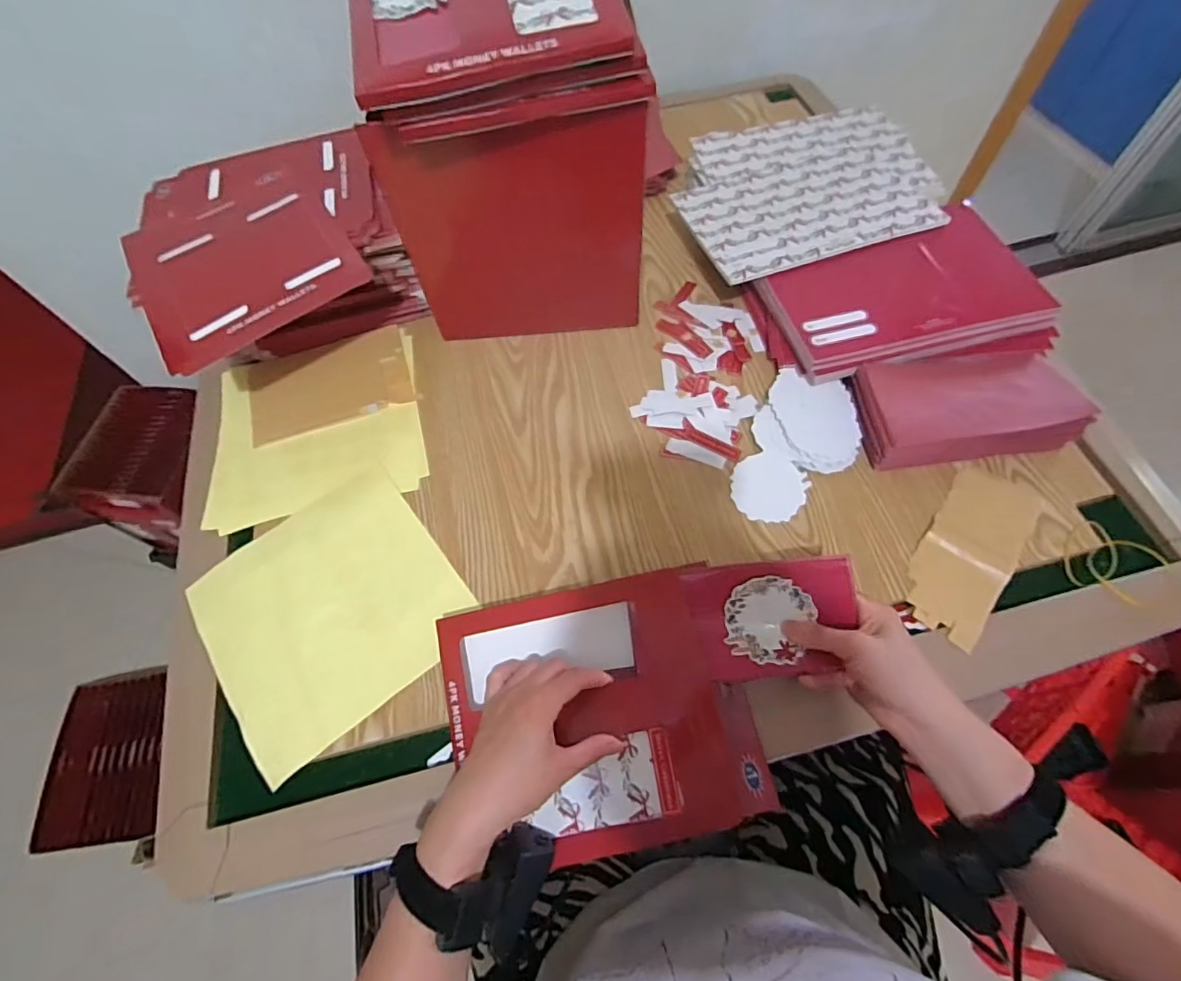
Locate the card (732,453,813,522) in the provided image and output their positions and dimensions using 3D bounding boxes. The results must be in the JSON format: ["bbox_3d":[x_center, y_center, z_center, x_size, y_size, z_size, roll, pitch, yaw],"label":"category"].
[{"bbox_3d":[0.168,-0.003,0.513,0.067,0.010,0.067,2,62,4],"label":"card"}]

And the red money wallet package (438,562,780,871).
[{"bbox_3d":[0.006,0.163,0.411,0.222,0.036,0.188,-12,61,-3],"label":"red money wallet package"}]

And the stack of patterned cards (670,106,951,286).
[{"bbox_3d":[0.251,-0.365,0.644,0.301,0.014,0.260,-16,61,-5],"label":"stack of patterned cards"}]

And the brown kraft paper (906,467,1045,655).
[{"bbox_3d":[0.329,0.048,0.470,0.068,0.009,0.167,35,69,19],"label":"brown kraft paper"}]

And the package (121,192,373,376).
[{"bbox_3d":[-0.351,-0.230,0.551,0.196,0.018,0.212,-31,64,-13],"label":"package"}]

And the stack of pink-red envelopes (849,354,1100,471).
[{"bbox_3d":[0.354,-0.076,0.515,0.185,0.053,0.110,-9,62,-2],"label":"stack of pink-red envelopes"}]

